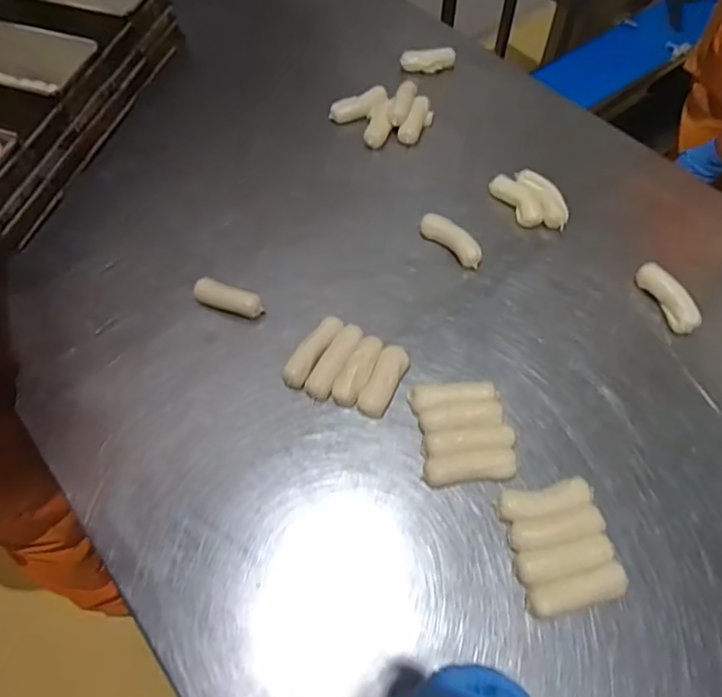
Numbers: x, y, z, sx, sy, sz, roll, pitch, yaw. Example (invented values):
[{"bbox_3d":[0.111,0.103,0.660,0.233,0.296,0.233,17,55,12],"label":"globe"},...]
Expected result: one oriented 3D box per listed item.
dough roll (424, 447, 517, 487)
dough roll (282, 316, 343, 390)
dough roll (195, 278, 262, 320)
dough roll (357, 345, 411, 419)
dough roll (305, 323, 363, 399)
[{"bbox_3d":[0.132,0.145,0.648,0.106,0.031,0.034,-4,61,-1],"label":"dough roll"},{"bbox_3d":[-0.065,0.007,0.723,0.034,0.034,0.110,31,66,17],"label":"dough roll"},{"bbox_3d":[-0.191,-0.071,0.773,0.101,0.038,0.033,15,62,9],"label":"dough roll"},{"bbox_3d":[0.032,0.042,0.704,0.037,0.029,0.101,24,64,13],"label":"dough roll"},{"bbox_3d":[-0.034,0.018,0.717,0.034,0.031,0.110,26,64,15],"label":"dough roll"}]

